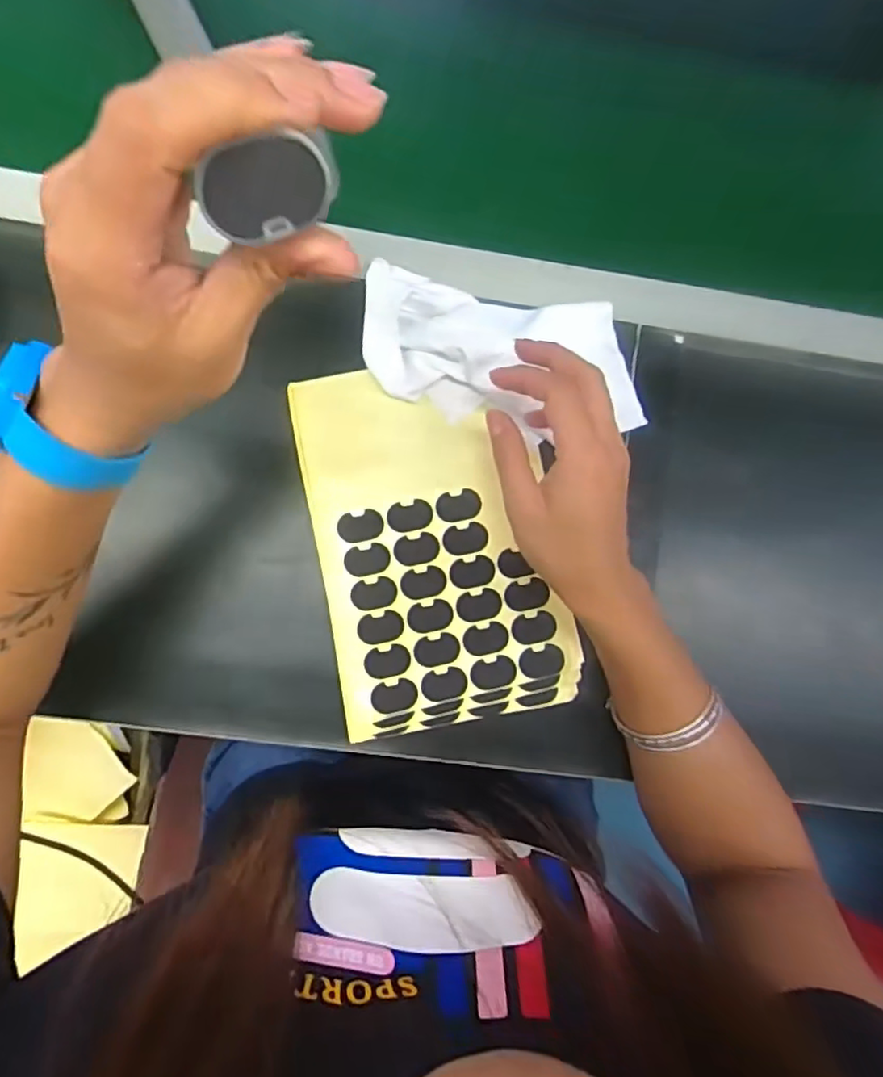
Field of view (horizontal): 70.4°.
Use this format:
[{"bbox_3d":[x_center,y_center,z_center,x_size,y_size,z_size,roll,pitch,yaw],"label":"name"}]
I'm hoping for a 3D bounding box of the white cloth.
[{"bbox_3d":[0.042,-0.114,0.402,0.185,0.030,0.096,7,82,-6],"label":"white cloth"}]

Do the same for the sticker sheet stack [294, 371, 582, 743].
[{"bbox_3d":[-0.003,0.005,0.402,0.148,0.017,0.223,-10,84,-7],"label":"sticker sheet stack"}]

